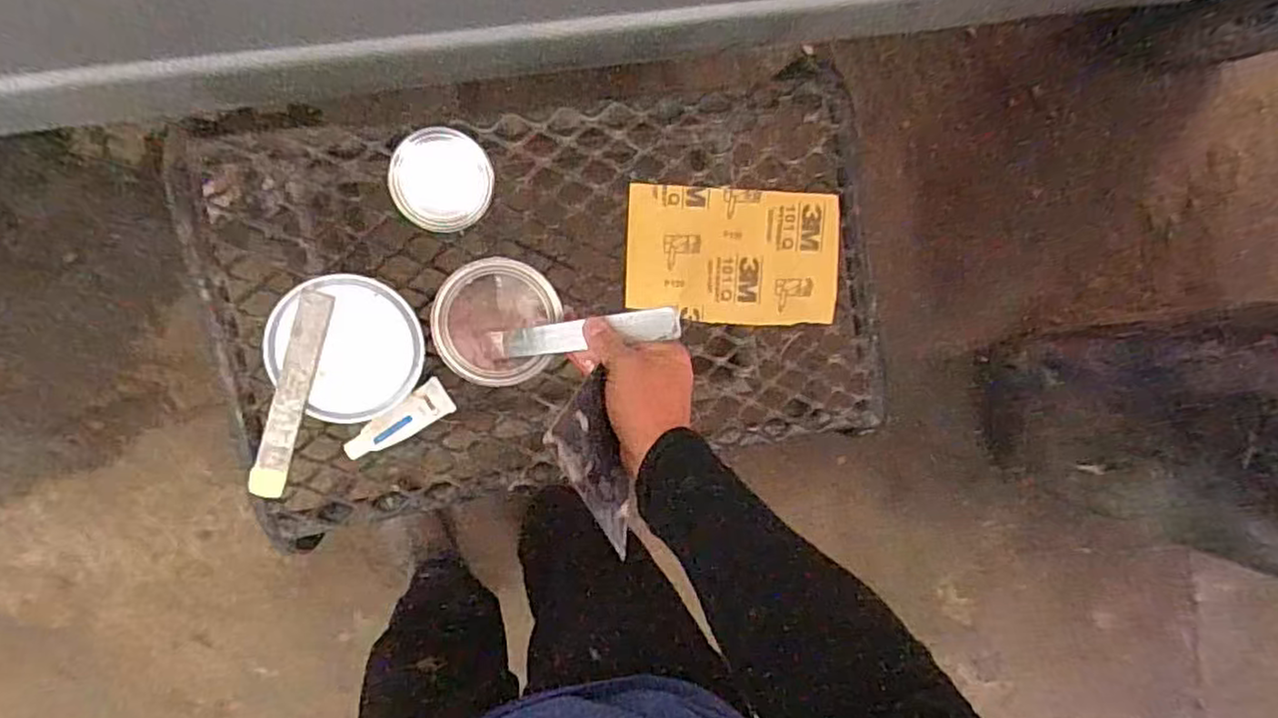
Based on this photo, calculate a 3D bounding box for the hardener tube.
[{"bbox_3d":[-0.230,0.061,0.676,0.105,0.016,0.035,-33,96,-20],"label":"hardener tube"}]

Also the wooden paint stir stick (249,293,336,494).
[{"bbox_3d":[-0.288,0.030,0.583,0.027,0.005,0.176,16,94,-20],"label":"wooden paint stir stick"}]

